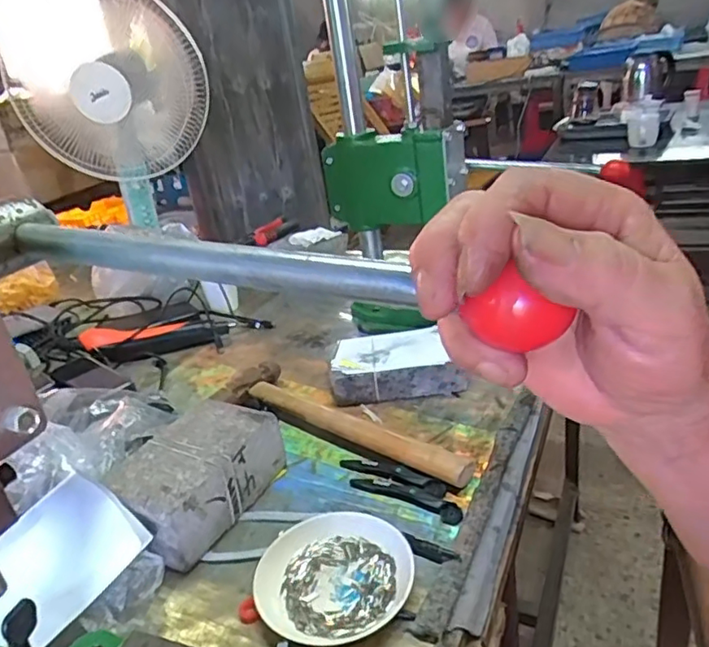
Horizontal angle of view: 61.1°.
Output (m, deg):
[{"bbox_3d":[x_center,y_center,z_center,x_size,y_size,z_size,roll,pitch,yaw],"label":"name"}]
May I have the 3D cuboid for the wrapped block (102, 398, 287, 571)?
[{"bbox_3d":[-0.150,0.143,0.565,0.100,0.061,0.154,5,29,30],"label":"wrapped block"}]

